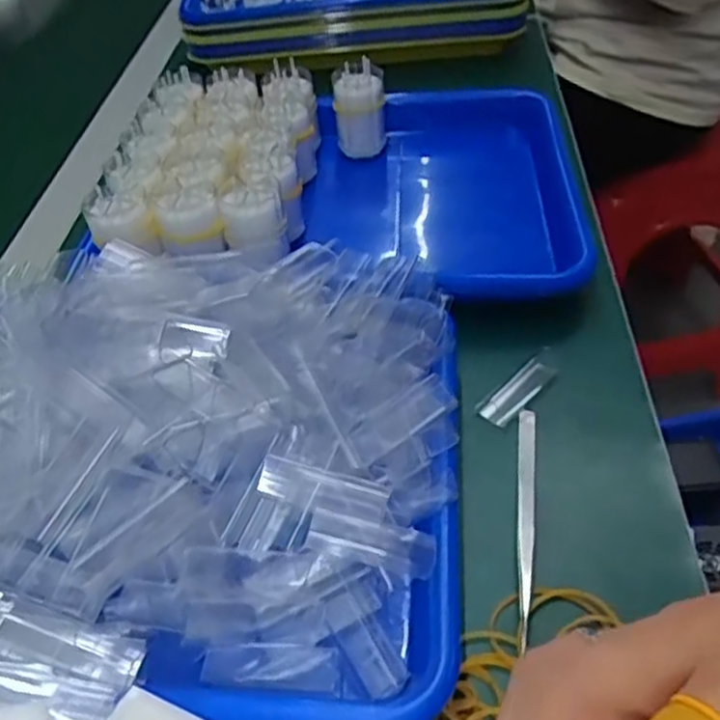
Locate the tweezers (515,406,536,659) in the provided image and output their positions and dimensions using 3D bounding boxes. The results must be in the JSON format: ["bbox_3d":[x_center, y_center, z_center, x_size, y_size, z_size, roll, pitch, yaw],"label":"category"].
[{"bbox_3d":[0.081,0.074,0.361,0.009,0.013,0.137,4,46,11],"label":"tweezers"}]

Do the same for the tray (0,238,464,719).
[{"bbox_3d":[-0.103,0.044,0.355,0.297,0.098,0.246,-2,45,5],"label":"tray"}]

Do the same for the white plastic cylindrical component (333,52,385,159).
[{"bbox_3d":[0.000,-0.201,0.589,0.040,0.064,0.032,-2,45,5],"label":"white plastic cylindrical component"}]

